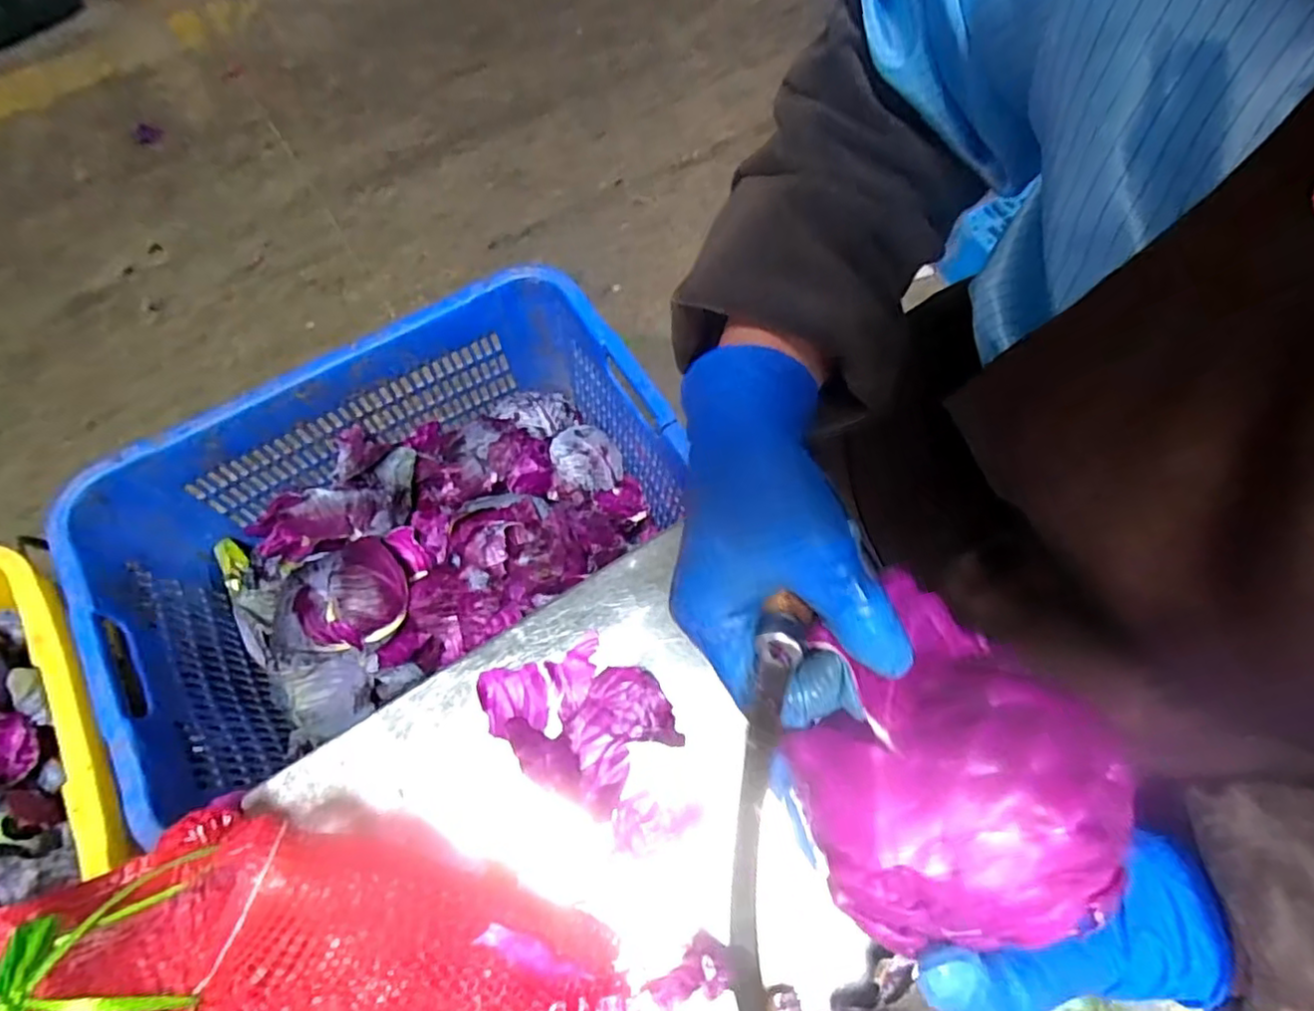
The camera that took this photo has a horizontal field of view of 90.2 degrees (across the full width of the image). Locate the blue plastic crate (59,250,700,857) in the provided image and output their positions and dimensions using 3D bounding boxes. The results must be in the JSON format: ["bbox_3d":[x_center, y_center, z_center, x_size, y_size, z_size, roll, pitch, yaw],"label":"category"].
[{"bbox_3d":[-0.305,0.031,0.791,0.627,0.250,0.391,-29,71,-12],"label":"blue plastic crate"}]

